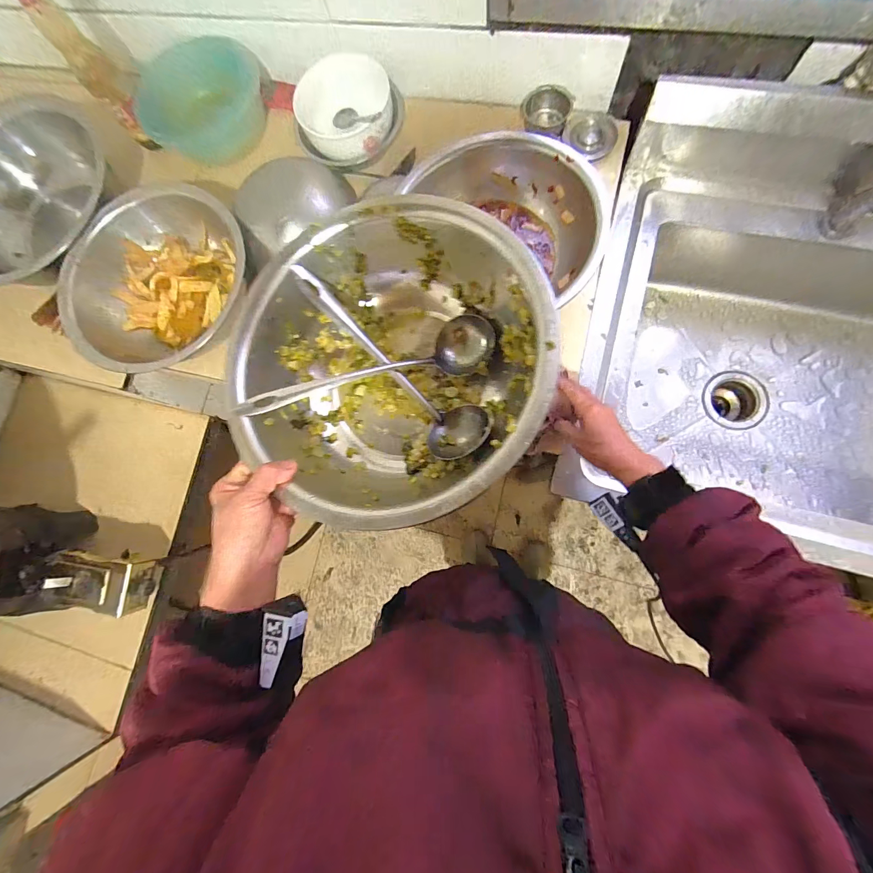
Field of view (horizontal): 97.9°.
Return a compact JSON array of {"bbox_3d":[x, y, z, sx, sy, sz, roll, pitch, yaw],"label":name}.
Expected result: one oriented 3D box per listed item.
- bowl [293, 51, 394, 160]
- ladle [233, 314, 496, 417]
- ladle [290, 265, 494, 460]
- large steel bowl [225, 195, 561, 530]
[{"bbox_3d":[-0.149,-0.537,0.646,0.154,0.067,0.150,-1,81,5],"label":"bowl"},{"bbox_3d":[-0.072,-0.070,0.418,0.273,0.055,0.060,-16,80,-10],"label":"ladle"},{"bbox_3d":[-0.059,-0.071,0.413,0.267,0.058,0.067,37,86,9],"label":"ladle"},{"bbox_3d":[-0.046,-0.077,0.401,0.299,0.130,0.282,-1,81,5],"label":"large steel bowl"}]

